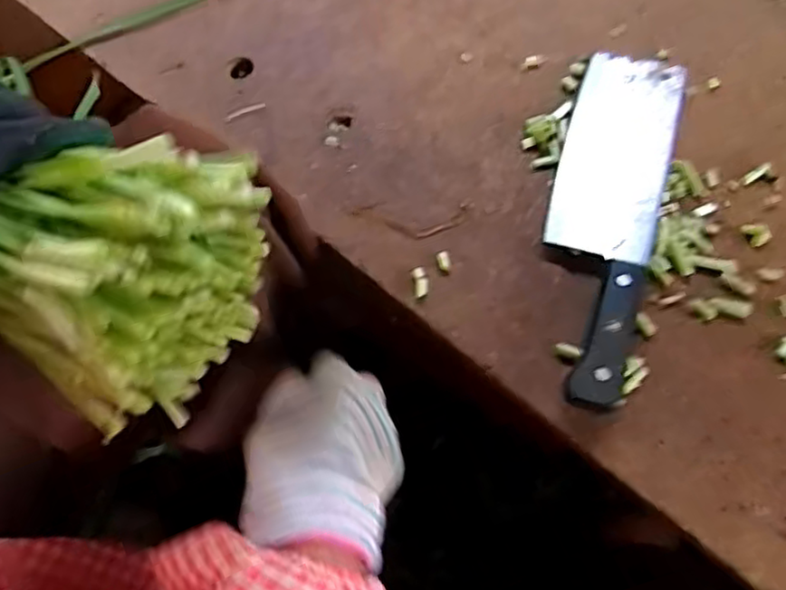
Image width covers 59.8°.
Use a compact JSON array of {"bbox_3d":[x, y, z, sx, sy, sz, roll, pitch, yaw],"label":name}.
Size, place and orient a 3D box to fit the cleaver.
[{"bbox_3d":[0.140,-0.056,0.455,0.073,0.025,0.268,15,67,9],"label":"cleaver"}]

